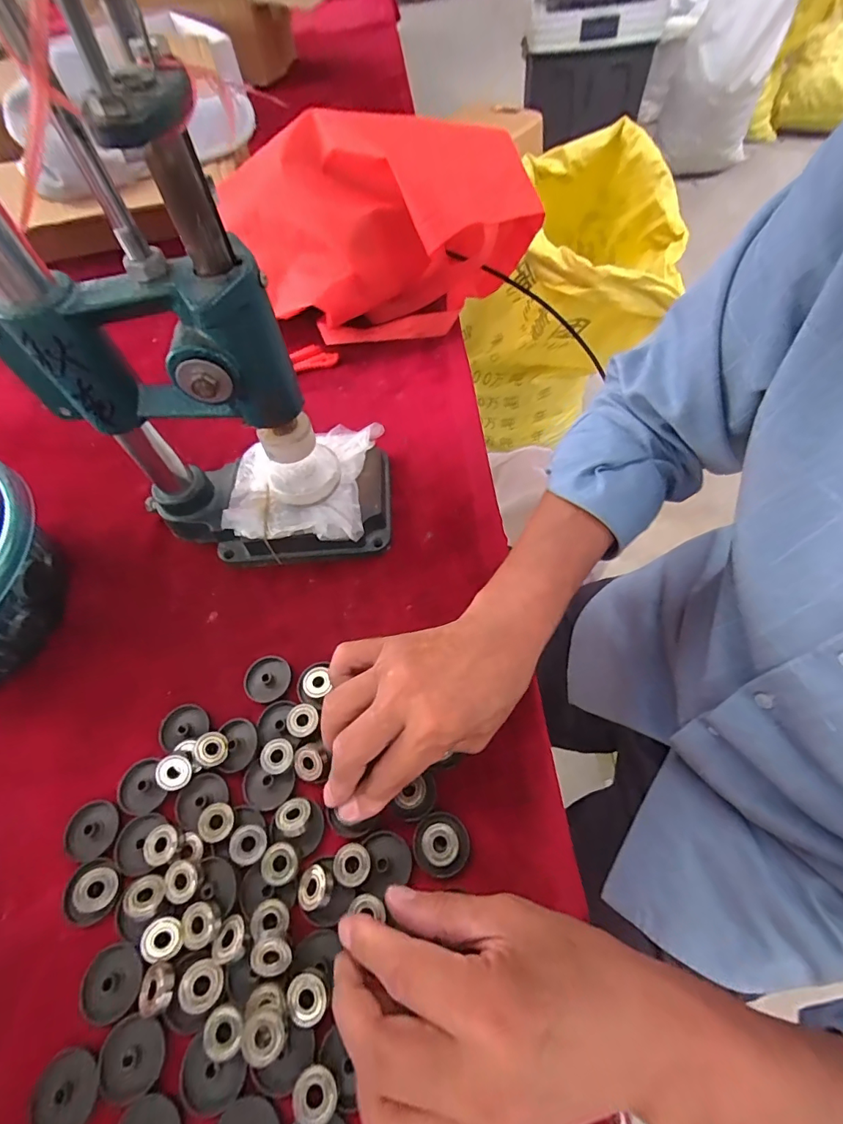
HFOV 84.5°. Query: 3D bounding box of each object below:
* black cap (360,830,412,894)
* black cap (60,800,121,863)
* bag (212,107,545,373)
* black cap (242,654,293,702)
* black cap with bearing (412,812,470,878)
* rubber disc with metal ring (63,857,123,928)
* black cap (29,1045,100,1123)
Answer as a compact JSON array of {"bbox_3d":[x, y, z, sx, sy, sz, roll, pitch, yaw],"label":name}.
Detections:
[{"bbox_3d":[-0.020,0.177,0.276,0.027,0.009,0.029,-2,59,3],"label":"black cap"},{"bbox_3d":[-0.209,0.169,0.293,0.033,0.004,0.032,-2,59,3],"label":"black cap"},{"bbox_3d":[-0.035,-0.350,0.508,0.316,0.166,0.152,-12,59,-4],"label":"bag"},{"bbox_3d":[-0.112,0.084,0.337,0.034,0.004,0.033,-2,59,3],"label":"black cap"},{"bbox_3d":[0.012,0.168,0.276,0.032,0.010,0.032,-2,59,3],"label":"black cap with bearing"},{"bbox_3d":[-0.196,0.194,0.274,0.030,0.008,0.033,-2,59,3],"label":"rubber disc with metal ring"},{"bbox_3d":[-0.179,0.266,0.232,0.031,0.004,0.032,-2,59,3],"label":"black cap"}]

